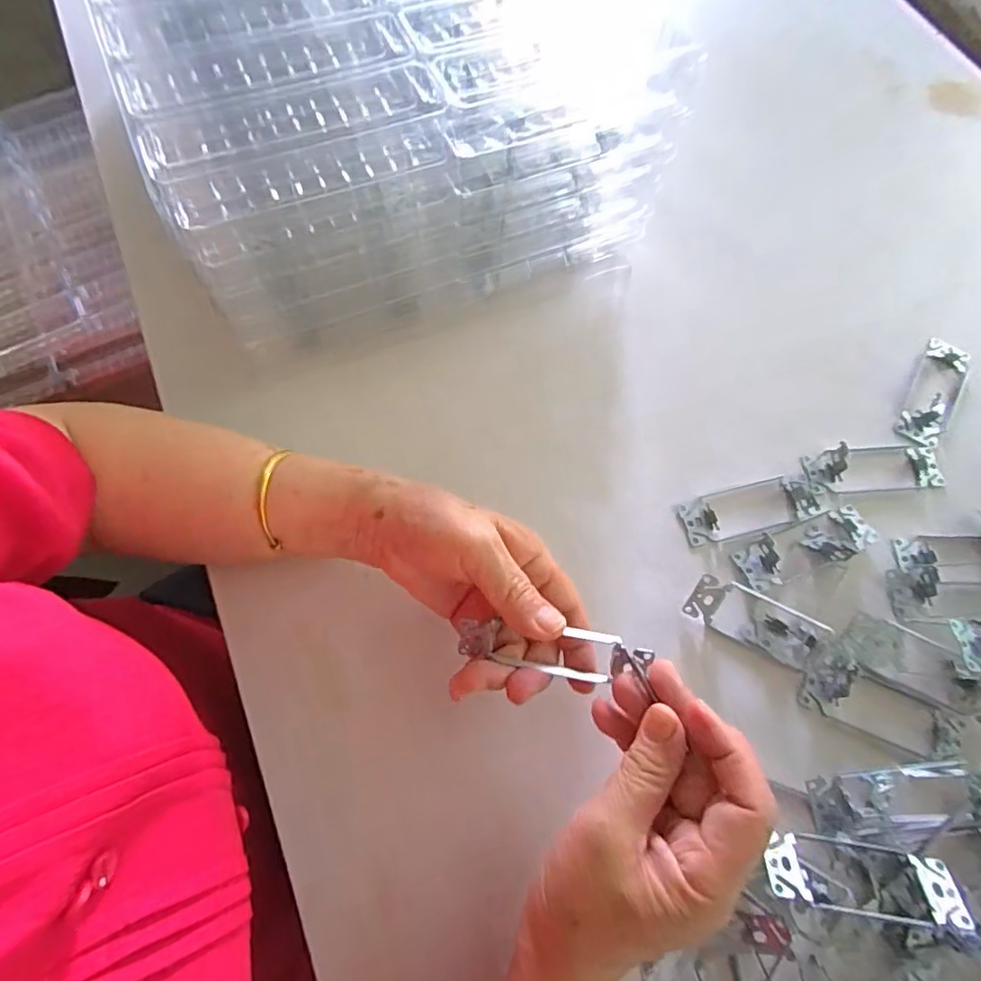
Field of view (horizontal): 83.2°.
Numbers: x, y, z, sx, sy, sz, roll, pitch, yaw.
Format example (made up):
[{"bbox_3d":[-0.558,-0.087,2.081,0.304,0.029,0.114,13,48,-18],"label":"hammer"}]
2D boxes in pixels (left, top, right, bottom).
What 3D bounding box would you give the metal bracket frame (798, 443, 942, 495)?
[{"bbox_3d":[0.298,-0.019,0.424,0.106,0.021,0.037,-4,69,-3],"label":"metal bracket frame"}]

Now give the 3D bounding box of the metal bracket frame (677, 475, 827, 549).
[{"bbox_3d":[0.196,0.012,0.412,0.107,0.012,0.038,-13,70,-7],"label":"metal bracket frame"}]

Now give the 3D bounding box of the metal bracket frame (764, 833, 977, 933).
[{"bbox_3d":[0.208,0.218,0.312,0.107,0.012,0.038,9,41,1],"label":"metal bracket frame"}]

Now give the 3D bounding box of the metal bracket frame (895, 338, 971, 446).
[{"bbox_3d":[0.369,-0.081,0.454,0.037,0.026,0.104,31,71,10],"label":"metal bracket frame"}]

